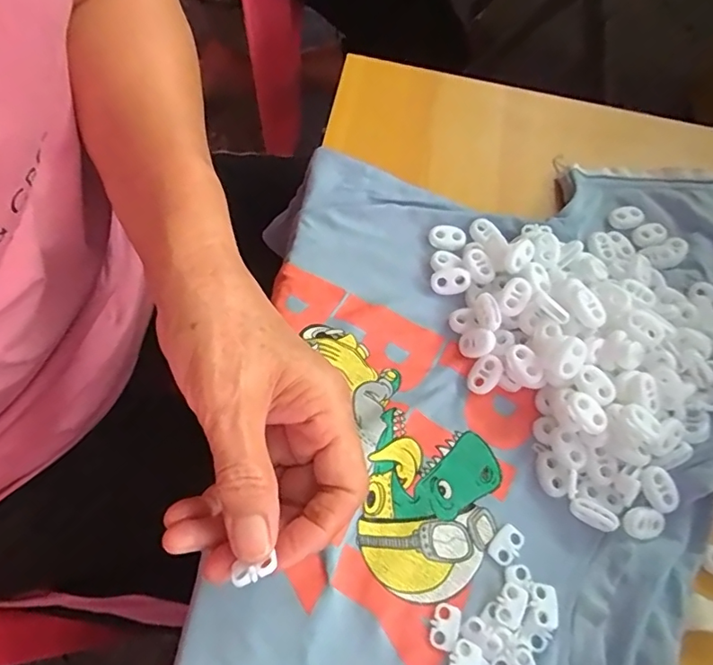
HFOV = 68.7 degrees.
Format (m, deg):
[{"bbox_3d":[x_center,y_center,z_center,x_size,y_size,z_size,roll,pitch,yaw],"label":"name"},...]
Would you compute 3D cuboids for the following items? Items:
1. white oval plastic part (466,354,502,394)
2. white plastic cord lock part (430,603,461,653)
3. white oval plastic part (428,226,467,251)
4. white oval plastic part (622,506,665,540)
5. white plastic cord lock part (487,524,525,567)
[{"bbox_3d":[0.070,0.023,0.284,0.015,0.005,0.022,36,94,24],"label":"white oval plastic part"},{"bbox_3d":[0.040,0.134,0.237,0.012,0.004,0.019,24,68,6],"label":"white plastic cord lock part"},{"bbox_3d":[0.056,-0.058,0.318,0.023,0.004,0.015,8,67,-1],"label":"white oval plastic part"},{"bbox_3d":[0.141,0.093,0.255,0.020,0.005,0.014,-8,68,-8],"label":"white oval plastic part"},{"bbox_3d":[0.073,0.103,0.254,0.013,0.004,0.019,40,70,12],"label":"white plastic cord lock part"}]

